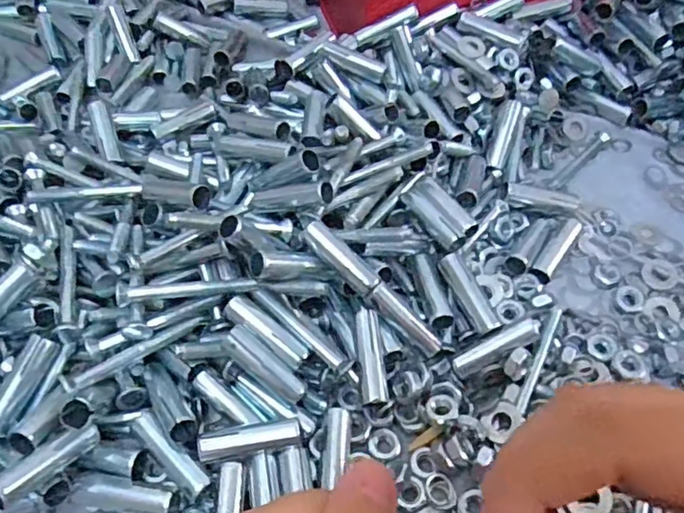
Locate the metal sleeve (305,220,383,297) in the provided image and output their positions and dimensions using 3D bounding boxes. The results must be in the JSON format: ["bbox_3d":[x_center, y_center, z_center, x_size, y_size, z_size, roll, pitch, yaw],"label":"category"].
[{"bbox_3d":[0.000,0.000,0.253,0.039,0.007,0.011,43,62,6],"label":"metal sleeve"}]

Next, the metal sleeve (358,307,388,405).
[{"bbox_3d":[0.012,0.041,0.242,0.010,0.009,0.039,-3,65,-3],"label":"metal sleeve"}]

